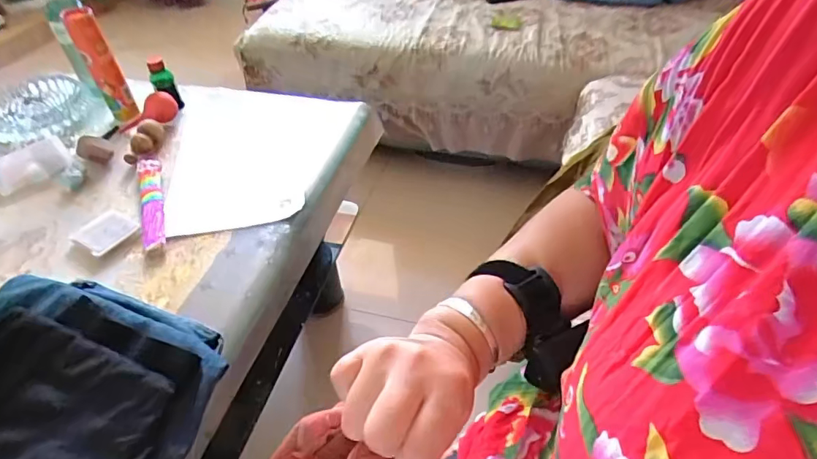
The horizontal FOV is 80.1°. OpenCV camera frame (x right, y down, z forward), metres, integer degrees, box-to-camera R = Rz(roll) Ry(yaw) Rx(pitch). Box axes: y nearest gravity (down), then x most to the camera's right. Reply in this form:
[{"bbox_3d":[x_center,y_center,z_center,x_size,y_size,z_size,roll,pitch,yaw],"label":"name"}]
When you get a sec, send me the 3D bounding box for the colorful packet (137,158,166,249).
[{"bbox_3d":[-0.391,-0.048,0.739,0.037,0.017,0.216,-18,45,-16],"label":"colorful packet"}]

